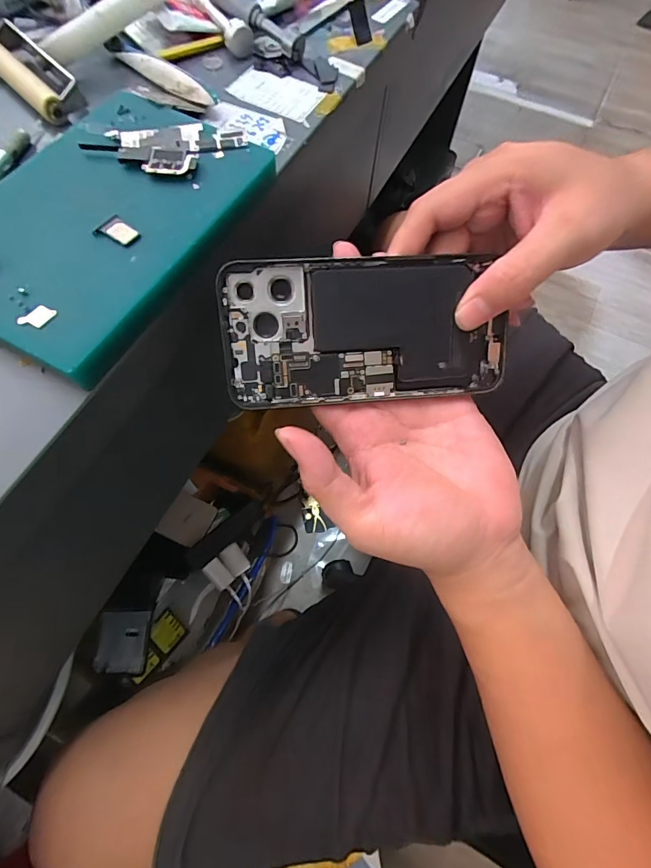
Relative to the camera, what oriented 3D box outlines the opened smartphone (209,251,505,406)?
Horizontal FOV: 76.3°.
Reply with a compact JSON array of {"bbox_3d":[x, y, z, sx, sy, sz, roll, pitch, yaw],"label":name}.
[{"bbox_3d":[0.023,-0.057,0.231,0.155,0.008,0.075,-5,106,-5],"label":"opened smartphone"}]

